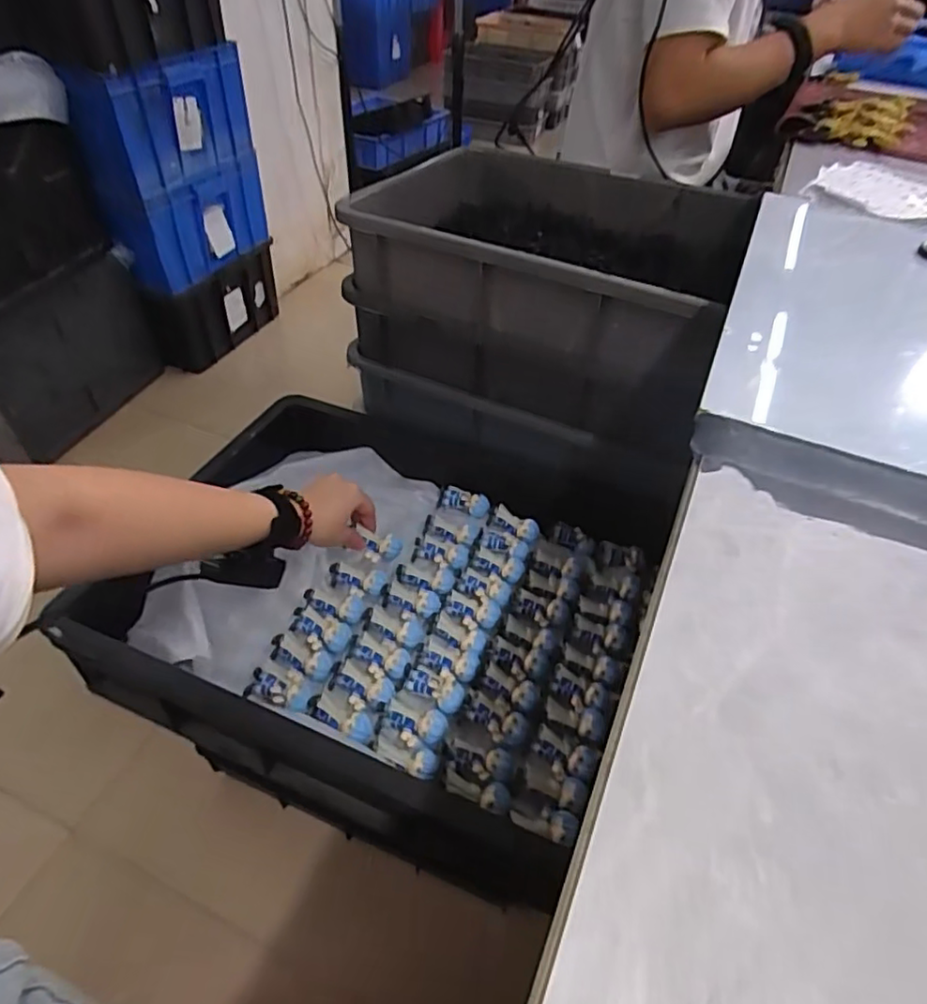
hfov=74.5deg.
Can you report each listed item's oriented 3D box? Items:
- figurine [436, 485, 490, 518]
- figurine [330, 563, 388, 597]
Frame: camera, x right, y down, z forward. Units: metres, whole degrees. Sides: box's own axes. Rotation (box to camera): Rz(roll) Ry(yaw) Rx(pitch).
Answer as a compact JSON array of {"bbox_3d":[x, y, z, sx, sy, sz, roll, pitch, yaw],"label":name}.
[{"bbox_3d":[0.000,0.000,0.758,0.066,0.021,0.026,17,48,13],"label":"figurine"},{"bbox_3d":[-0.115,0.088,0.663,0.065,0.020,0.032,7,46,4],"label":"figurine"}]

